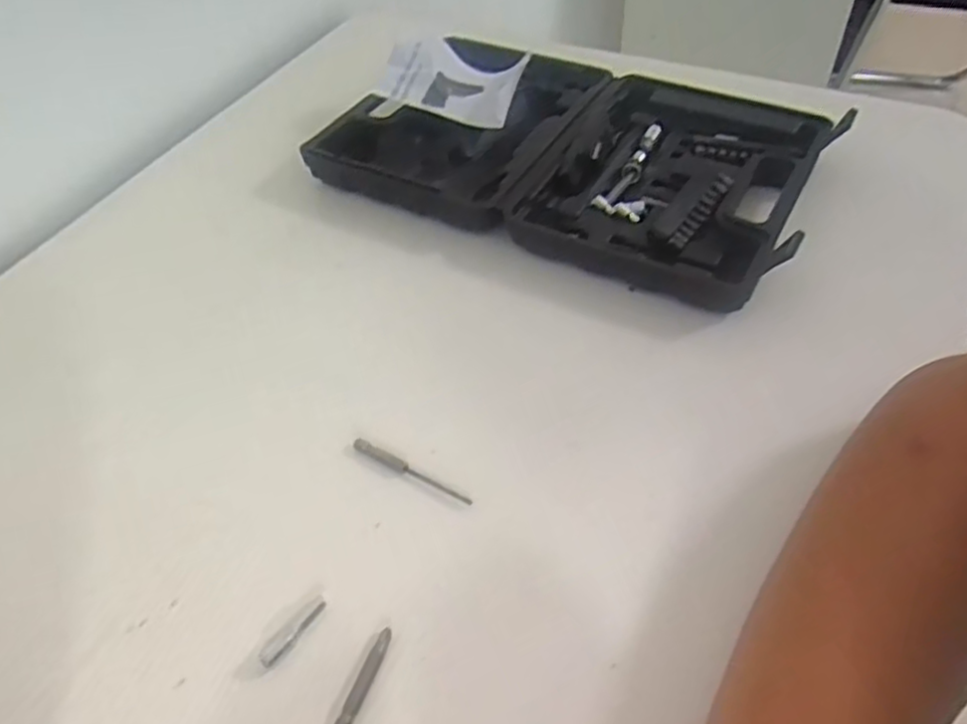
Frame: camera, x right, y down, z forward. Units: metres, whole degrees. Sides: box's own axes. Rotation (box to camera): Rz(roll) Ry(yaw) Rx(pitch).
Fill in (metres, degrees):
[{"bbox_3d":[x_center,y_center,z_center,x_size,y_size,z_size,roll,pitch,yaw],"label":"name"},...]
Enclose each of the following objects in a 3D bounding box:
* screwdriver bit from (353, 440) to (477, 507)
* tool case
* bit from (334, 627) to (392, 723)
[{"bbox_3d":[-0.038,0.057,0.381,0.074,0.004,0.007,22,53,21],"label":"screwdriver bit"},{"bbox_3d":[0.066,-0.161,0.548,0.336,0.042,0.213,21,52,20],"label":"tool case"},{"bbox_3d":[-0.052,0.138,0.313,0.006,0.006,0.049,16,51,16],"label":"bit"}]

